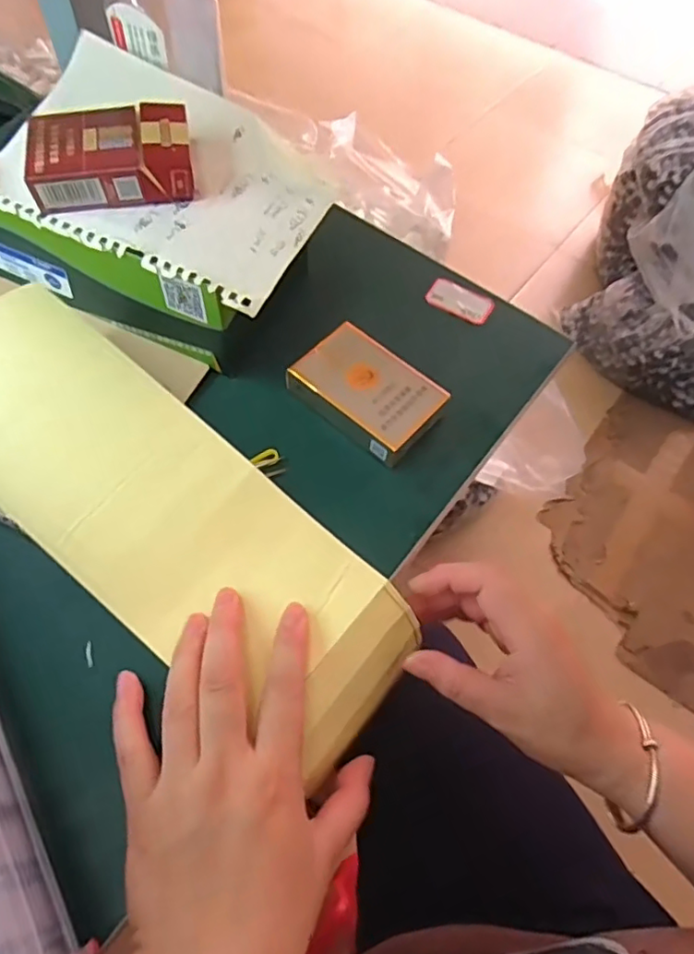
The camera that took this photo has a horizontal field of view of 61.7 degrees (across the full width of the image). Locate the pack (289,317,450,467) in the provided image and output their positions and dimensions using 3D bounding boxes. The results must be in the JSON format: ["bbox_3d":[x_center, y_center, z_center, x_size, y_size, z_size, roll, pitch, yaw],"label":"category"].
[{"bbox_3d":[0.014,-0.053,0.369,0.090,0.020,0.064,37,65,16],"label":"pack"}]

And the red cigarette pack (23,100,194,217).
[{"bbox_3d":[-0.136,-0.188,0.340,0.088,0.025,0.057,-6,61,-7],"label":"red cigarette pack"}]

